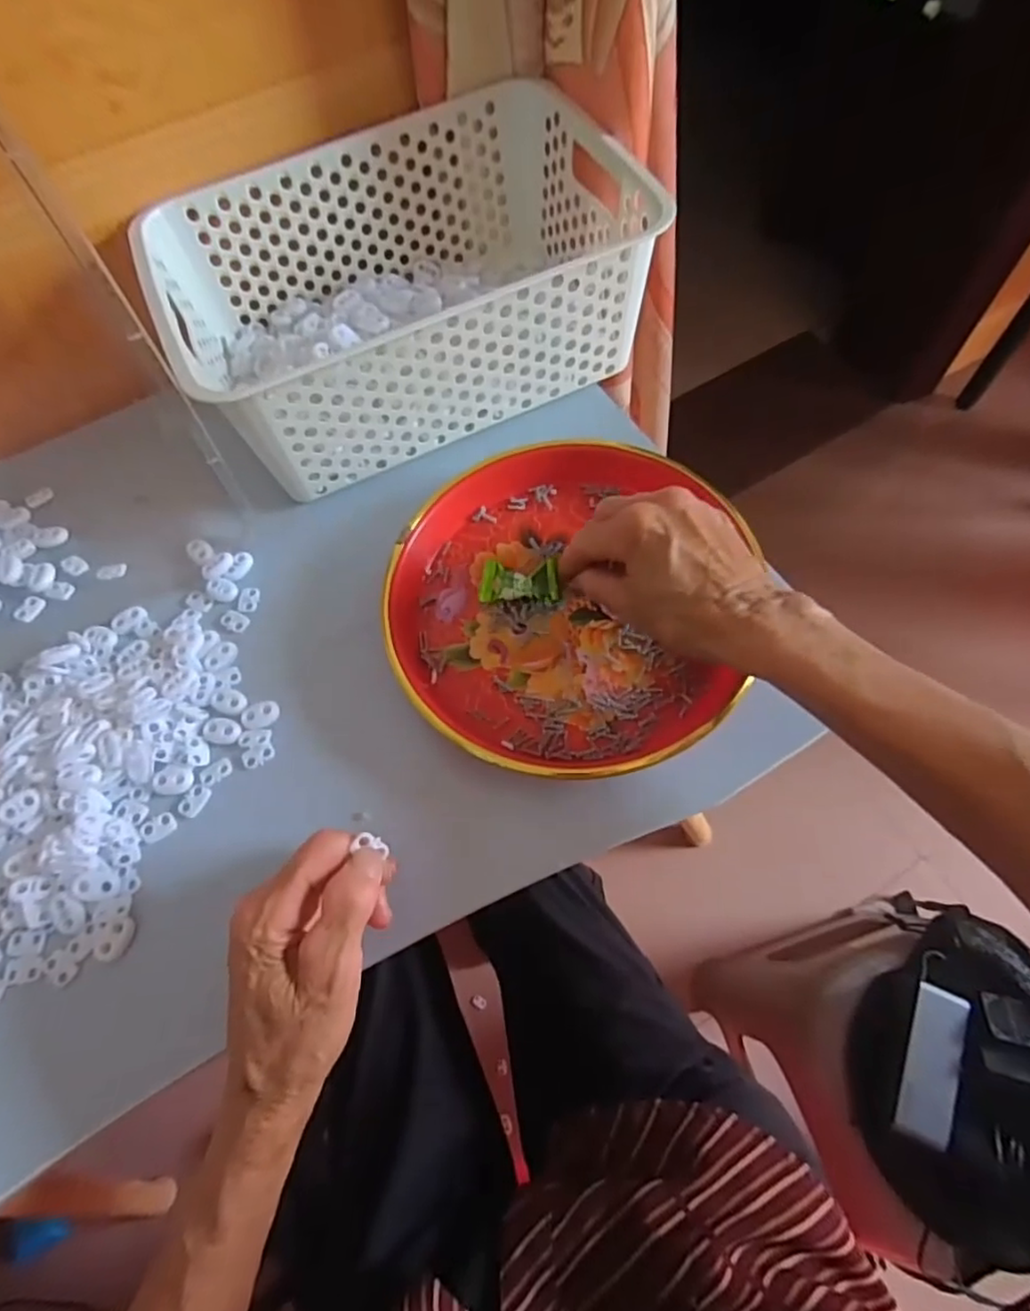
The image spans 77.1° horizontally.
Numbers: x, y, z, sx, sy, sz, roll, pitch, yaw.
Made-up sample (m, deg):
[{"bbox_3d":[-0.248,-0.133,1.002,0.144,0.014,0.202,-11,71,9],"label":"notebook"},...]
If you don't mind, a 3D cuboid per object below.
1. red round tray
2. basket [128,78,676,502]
[{"bbox_3d":[0.026,-0.036,0.398,0.200,0.031,0.215,-1,64,3],"label":"red round tray"},{"bbox_3d":[-0.075,-0.252,0.451,0.295,0.112,0.196,-25,65,-8],"label":"basket"}]

